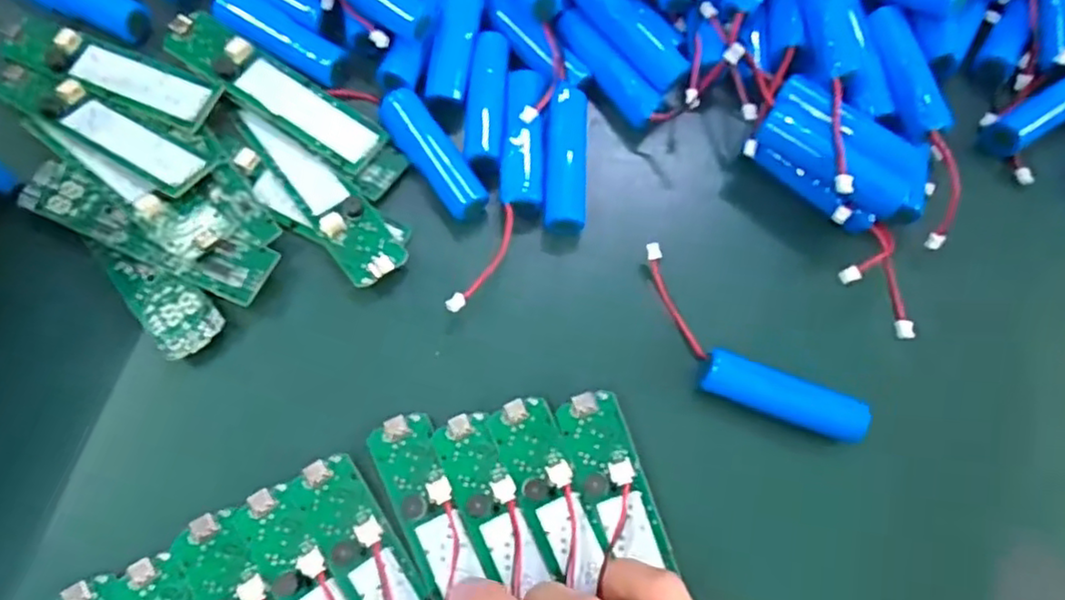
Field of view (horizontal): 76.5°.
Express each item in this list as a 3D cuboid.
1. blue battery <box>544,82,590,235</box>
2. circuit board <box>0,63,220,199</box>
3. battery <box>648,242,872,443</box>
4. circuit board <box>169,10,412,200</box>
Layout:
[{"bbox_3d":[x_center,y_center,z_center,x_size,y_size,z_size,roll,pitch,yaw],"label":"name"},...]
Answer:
[{"bbox_3d":[0.016,-0.064,0.315,0.019,0.017,0.070,4,73,-4],"label":"blue battery"},{"bbox_3d":[-0.193,-0.078,0.306,0.108,0.006,0.026,28,59,9],"label":"circuit board"},{"bbox_3d":[0.086,0.026,0.292,0.113,0.023,0.036,40,74,7],"label":"battery"},{"bbox_3d":[-0.115,-0.094,0.314,0.128,0.006,0.028,36,73,6],"label":"circuit board"}]

